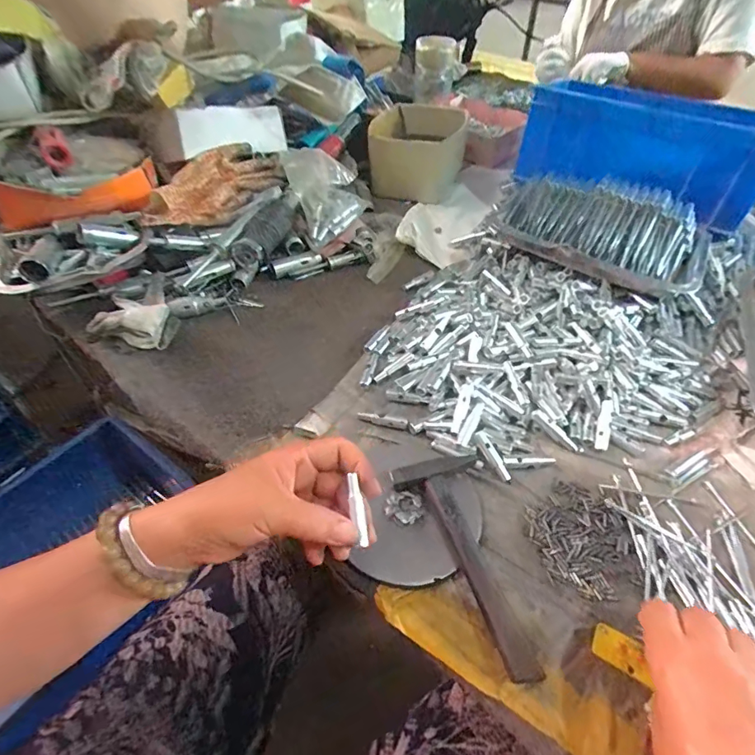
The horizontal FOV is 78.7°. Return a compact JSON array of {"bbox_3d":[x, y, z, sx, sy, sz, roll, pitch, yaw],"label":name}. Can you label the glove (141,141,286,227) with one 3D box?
[{"bbox_3d":[-0.204,-0.243,0.592,0.081,0.031,0.193,47,62,-13],"label":"glove"}]

